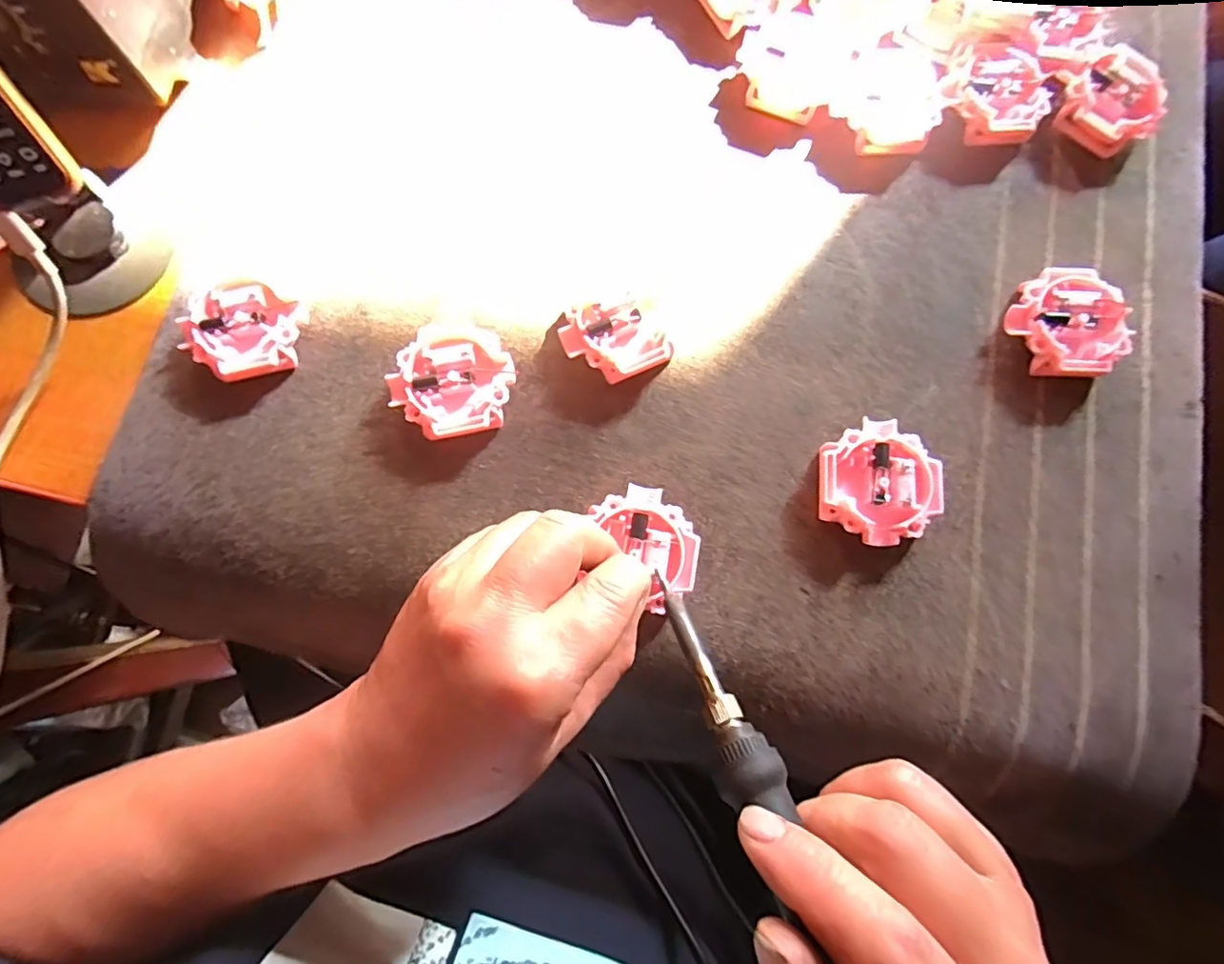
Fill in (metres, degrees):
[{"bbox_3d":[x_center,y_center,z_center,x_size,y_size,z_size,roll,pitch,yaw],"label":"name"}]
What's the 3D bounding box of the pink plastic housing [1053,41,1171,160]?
[{"bbox_3d":[0.261,-0.198,0.293,0.046,0.017,0.049,0,79,0],"label":"pink plastic housing"}]

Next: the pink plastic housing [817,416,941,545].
[{"bbox_3d":[0.119,0.001,0.255,0.051,0.014,0.054,0,79,0],"label":"pink plastic housing"}]

